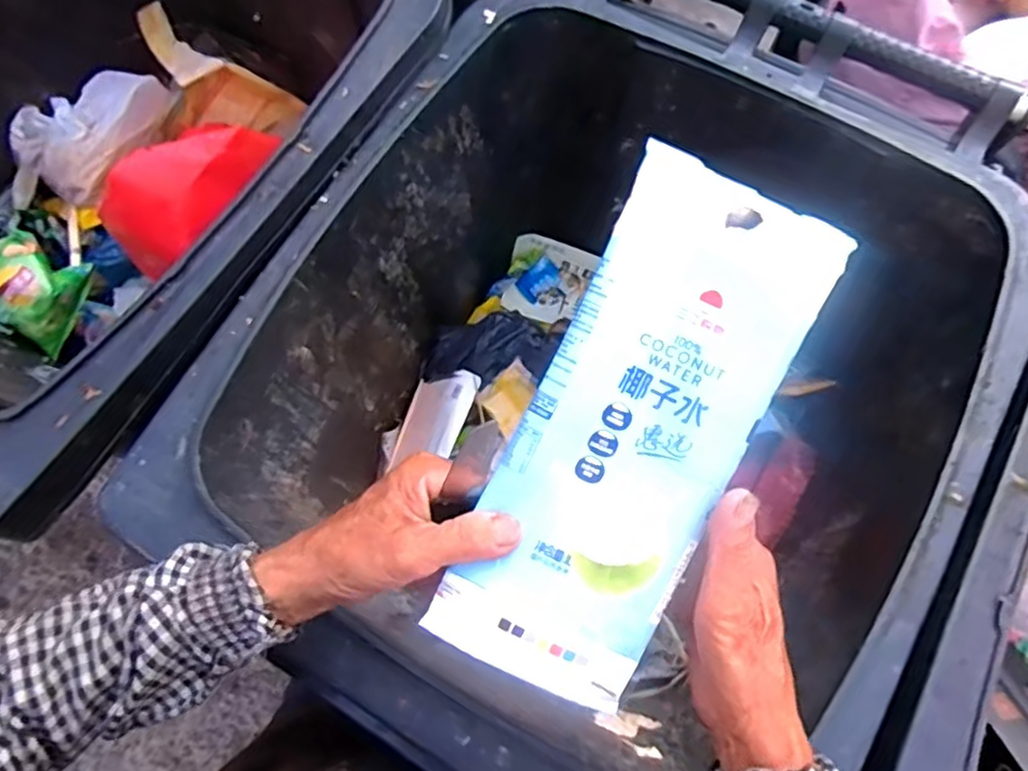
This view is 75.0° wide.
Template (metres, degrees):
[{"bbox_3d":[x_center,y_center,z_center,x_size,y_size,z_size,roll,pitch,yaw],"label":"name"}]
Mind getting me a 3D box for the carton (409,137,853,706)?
[{"bbox_3d":[0.063,0.029,0.359,0.114,0.024,0.286,25,96,9],"label":"carton"}]

